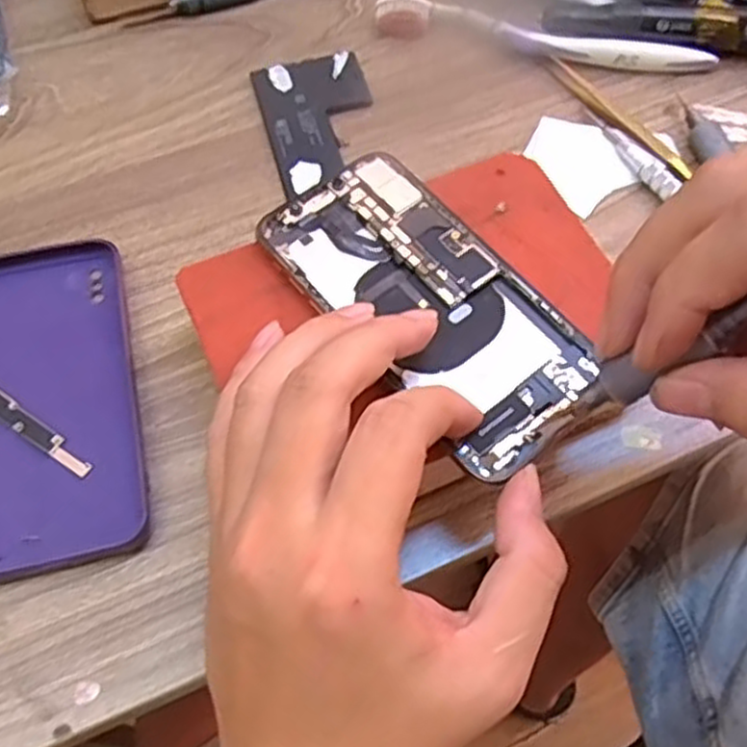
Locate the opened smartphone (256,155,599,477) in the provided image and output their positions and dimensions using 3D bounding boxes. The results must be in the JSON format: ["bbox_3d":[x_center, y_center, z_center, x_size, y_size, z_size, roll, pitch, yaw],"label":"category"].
[{"bbox_3d":[0.021,-0.028,0.295,0.067,0.008,0.137,-37,69,-17],"label":"opened smartphone"}]

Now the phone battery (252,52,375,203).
[{"bbox_3d":[-0.027,-0.131,0.394,0.056,0.007,0.089,-15,62,-5],"label":"phone battery"}]

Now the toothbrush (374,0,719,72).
[{"bbox_3d":[0.090,-0.182,0.416,0.180,0.014,0.023,13,63,10],"label":"toothbrush"}]

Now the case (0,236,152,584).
[{"bbox_3d":[-0.136,0.008,0.317,0.073,0.010,0.145,-14,62,-4],"label":"case"}]

